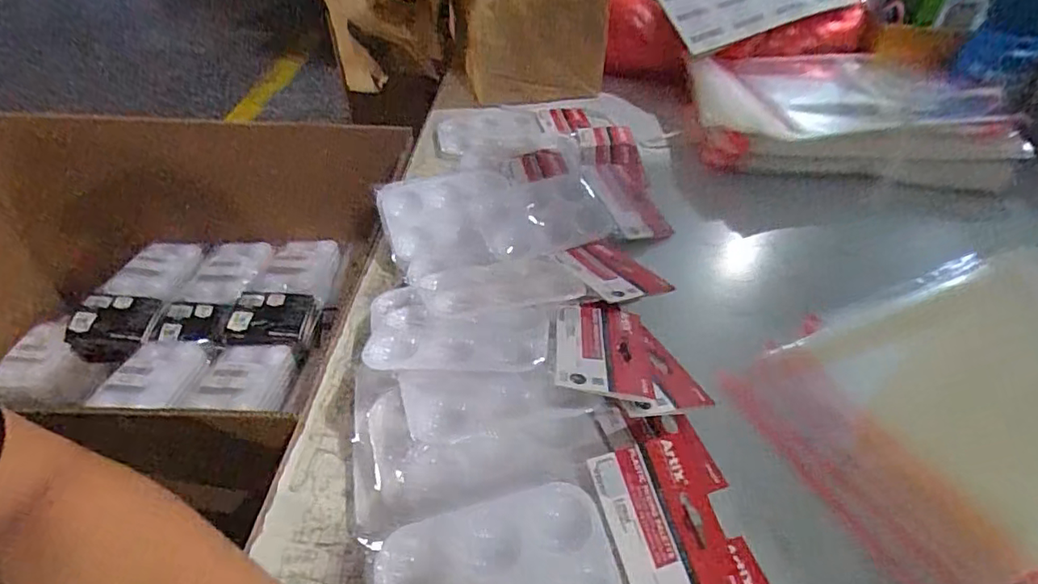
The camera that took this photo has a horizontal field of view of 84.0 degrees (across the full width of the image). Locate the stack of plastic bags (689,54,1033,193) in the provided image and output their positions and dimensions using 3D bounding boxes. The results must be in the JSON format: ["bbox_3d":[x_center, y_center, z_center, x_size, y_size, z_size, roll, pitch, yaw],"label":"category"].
[{"bbox_3d":[0.388,-0.197,0.674,0.358,0.090,0.190,6,43,5],"label":"stack of plastic bags"}]

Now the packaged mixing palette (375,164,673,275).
[{"bbox_3d":[0.014,-0.079,0.553,0.273,0.032,0.123,-13,45,-14],"label":"packaged mixing palette"}]

